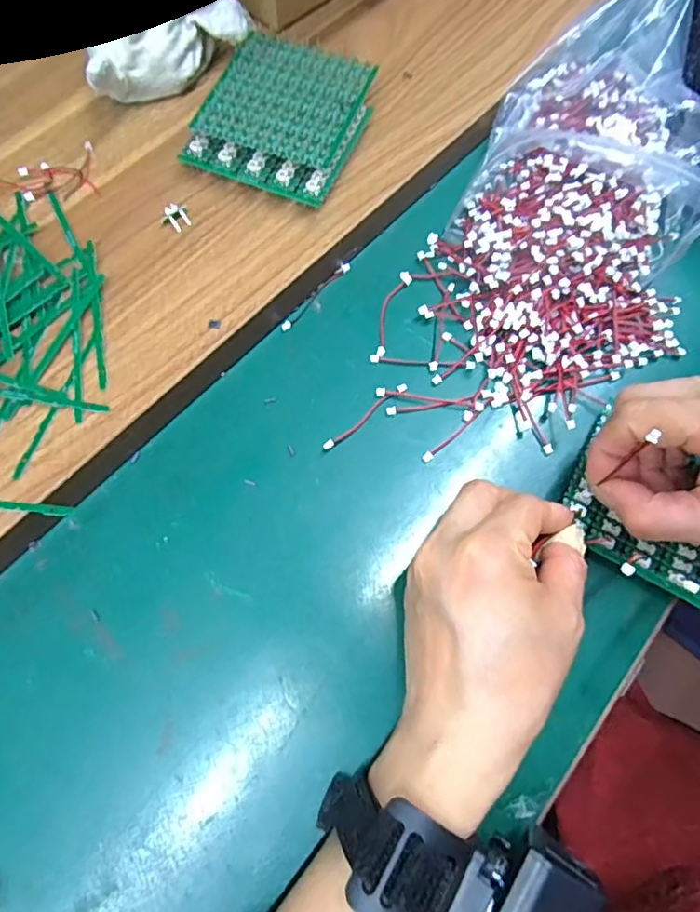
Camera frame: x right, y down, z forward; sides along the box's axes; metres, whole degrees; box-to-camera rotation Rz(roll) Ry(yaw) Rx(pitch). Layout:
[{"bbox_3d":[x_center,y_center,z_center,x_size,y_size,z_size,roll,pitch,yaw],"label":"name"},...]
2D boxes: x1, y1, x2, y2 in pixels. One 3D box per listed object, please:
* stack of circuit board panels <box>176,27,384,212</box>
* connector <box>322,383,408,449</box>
[{"bbox_3d":[-0.038,-0.196,0.326,0.085,0.023,0.097,21,70,7],"label":"stack of circuit board panels"},{"bbox_3d":[0.008,-0.022,0.300,0.057,0.004,0.005,-39,74,-15],"label":"connector"}]

